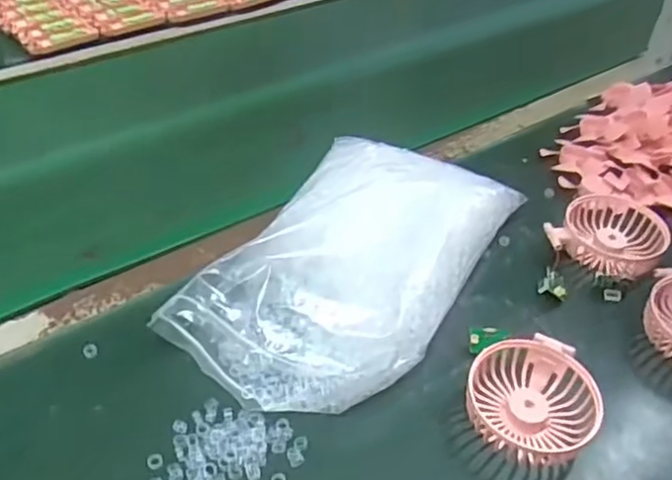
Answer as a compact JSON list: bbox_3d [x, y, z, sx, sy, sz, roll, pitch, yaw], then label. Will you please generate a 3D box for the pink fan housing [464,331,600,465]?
[{"bbox_3d":[0.135,0.113,0.441,0.086,0.035,0.083,1,41,0],"label":"pink fan housing"}]

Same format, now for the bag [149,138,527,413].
[{"bbox_3d":[0.017,0.011,0.515,0.175,0.064,0.294,22,45,22],"label":"bag"}]

